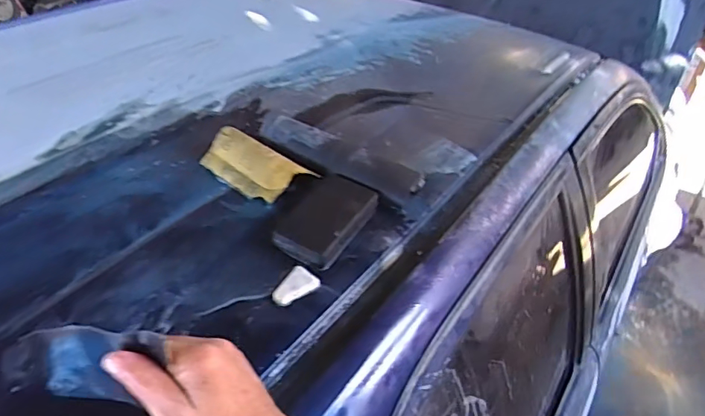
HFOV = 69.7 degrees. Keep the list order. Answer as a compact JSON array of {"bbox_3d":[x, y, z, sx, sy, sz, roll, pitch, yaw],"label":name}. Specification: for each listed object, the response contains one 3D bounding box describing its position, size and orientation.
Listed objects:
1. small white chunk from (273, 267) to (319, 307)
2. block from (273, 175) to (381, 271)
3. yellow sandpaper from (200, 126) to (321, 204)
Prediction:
[{"bbox_3d":[-0.062,0.085,0.540,0.032,0.007,0.052,25,44,28],"label":"small white chunk"},{"bbox_3d":[-0.031,0.013,0.617,0.077,0.024,0.140,19,42,23],"label":"block"},{"bbox_3d":[-0.135,-0.060,0.672,0.157,0.036,0.073,22,43,25],"label":"yellow sandpaper"}]

